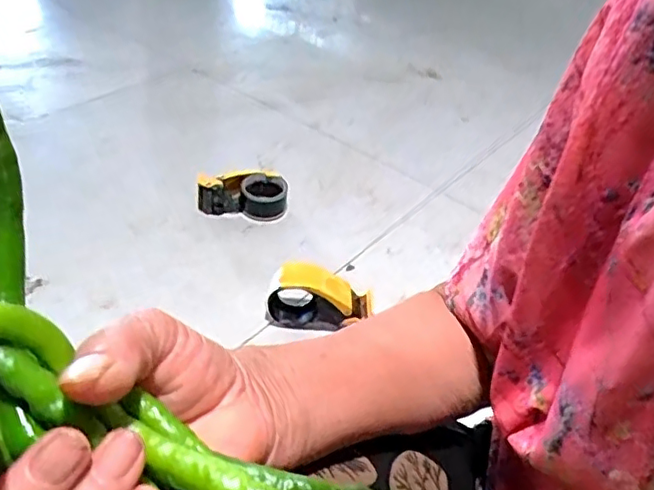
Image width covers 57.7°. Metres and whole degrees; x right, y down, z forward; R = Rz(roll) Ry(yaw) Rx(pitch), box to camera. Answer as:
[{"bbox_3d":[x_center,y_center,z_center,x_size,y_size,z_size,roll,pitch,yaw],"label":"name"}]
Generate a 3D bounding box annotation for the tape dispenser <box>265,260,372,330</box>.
[{"bbox_3d":[-0.010,0.082,1.028,0.180,0.082,0.095,8,39,0],"label":"tape dispenser"}]

